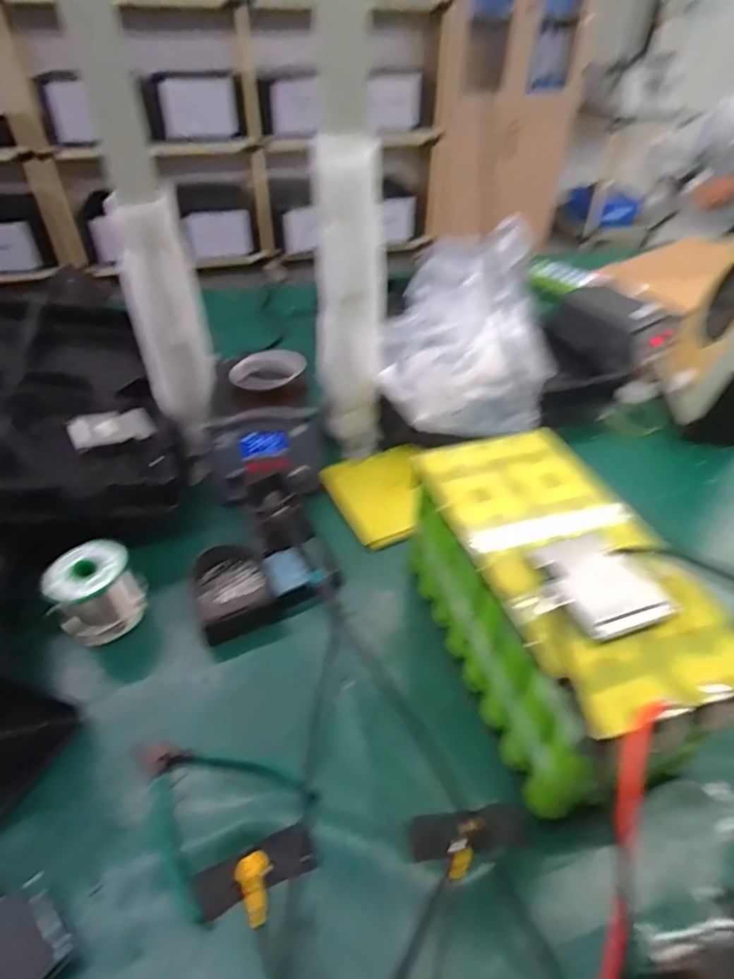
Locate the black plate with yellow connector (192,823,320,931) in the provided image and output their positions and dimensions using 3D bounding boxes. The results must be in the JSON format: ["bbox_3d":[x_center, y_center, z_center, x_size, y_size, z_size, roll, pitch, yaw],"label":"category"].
[{"bbox_3d":[-0.074,0.269,0.363,0.082,0.014,0.044,-17,45,-18],"label":"black plate with yellow connector"}]

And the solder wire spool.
[{"bbox_3d":[-0.259,0.100,0.512,0.075,0.076,0.064,-28,50,-28],"label":"solder wire spool"}]

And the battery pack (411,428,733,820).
[{"bbox_3d":[0.150,0.091,0.443,0.142,0.157,0.280,-11,44,-13],"label":"battery pack"}]

